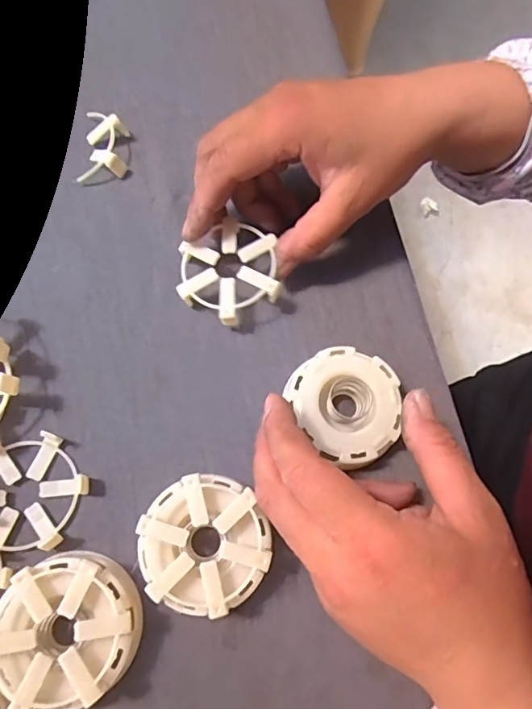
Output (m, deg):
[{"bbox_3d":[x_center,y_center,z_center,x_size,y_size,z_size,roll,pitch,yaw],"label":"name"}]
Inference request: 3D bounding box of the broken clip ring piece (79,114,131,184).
[{"bbox_3d":[-0.104,-0.134,0.332,0.029,0.015,0.046,8,73,-6],"label":"broken clip ring piece"}]

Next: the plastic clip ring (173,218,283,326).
[{"bbox_3d":[-0.021,-0.049,0.299,0.060,0.010,0.058,1,70,-2],"label":"plastic clip ring"}]

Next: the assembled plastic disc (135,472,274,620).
[{"bbox_3d":[-0.030,0.093,0.252,0.061,0.025,0.062,2,74,-7],"label":"assembled plastic disc"}]

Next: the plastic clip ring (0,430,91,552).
[{"bbox_3d":[-0.126,0.071,0.261,0.056,0.015,0.064,25,72,0],"label":"plastic clip ring"}]

